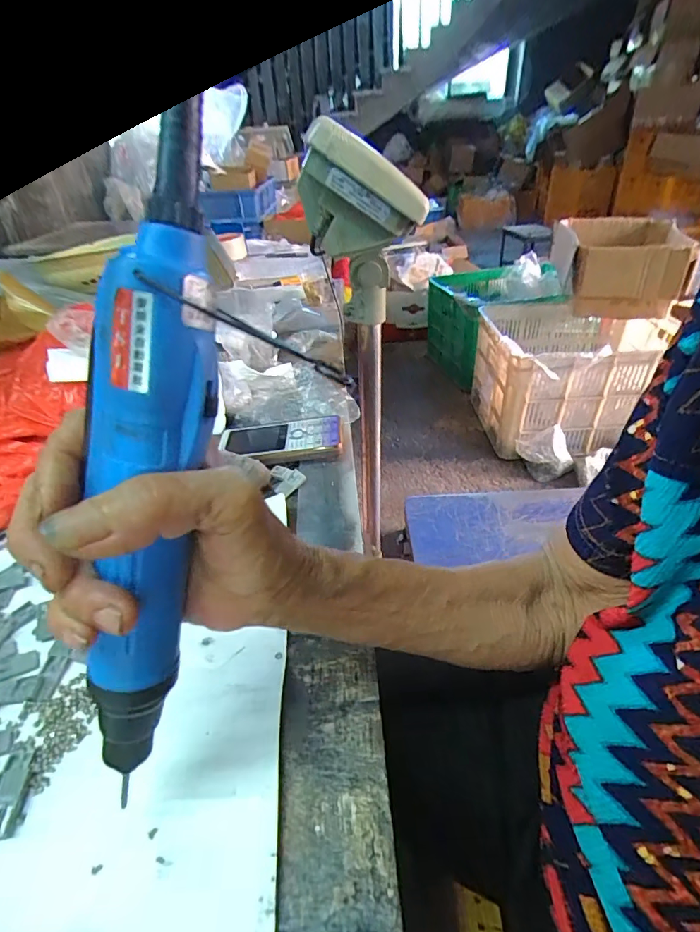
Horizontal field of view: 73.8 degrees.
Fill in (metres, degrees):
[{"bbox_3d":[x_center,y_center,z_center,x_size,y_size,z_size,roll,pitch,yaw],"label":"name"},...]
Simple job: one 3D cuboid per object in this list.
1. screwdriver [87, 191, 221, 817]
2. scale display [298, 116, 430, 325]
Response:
[{"bbox_3d":[-0.074,0.019,0.166,0.029,0.211,0.030,16,16,26],"label":"screwdriver"},{"bbox_3d":[0.024,-0.311,0.623,0.159,0.299,0.081,7,63,15],"label":"scale display"}]

